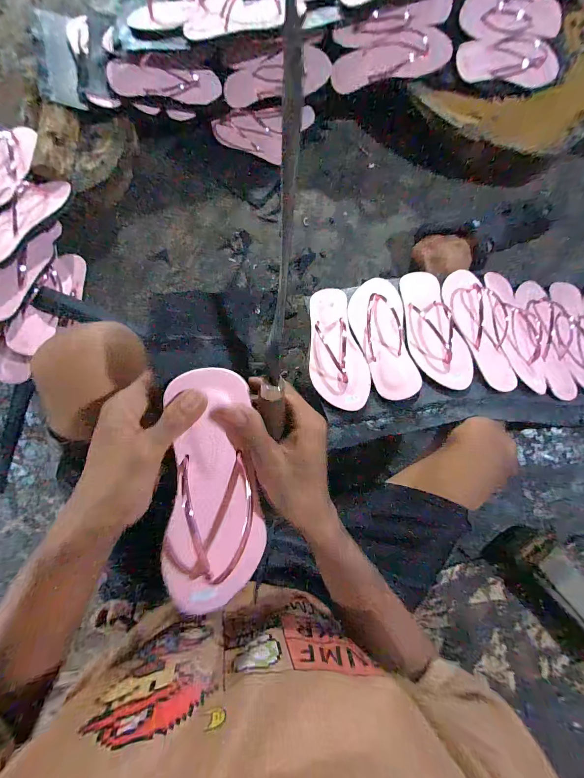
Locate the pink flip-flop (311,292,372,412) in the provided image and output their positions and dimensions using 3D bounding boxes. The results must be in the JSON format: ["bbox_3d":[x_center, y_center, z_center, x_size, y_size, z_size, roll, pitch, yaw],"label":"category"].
[{"bbox_3d":[0.072,-0.084,0.550,0.099,0.043,0.251,-8,66,1],"label":"pink flip-flop"}]

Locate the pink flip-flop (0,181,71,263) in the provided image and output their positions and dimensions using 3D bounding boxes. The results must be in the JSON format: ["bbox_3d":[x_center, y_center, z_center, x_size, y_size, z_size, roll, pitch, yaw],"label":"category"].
[{"bbox_3d":[-0.528,-0.331,0.610,0.072,0.040,0.243,18,67,5],"label":"pink flip-flop"}]

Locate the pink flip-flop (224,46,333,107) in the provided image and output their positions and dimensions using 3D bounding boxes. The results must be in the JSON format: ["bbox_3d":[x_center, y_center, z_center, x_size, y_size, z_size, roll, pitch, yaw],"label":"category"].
[{"bbox_3d":[-0.035,-0.692,0.700,0.233,0.019,0.076,-5,119,9],"label":"pink flip-flop"}]

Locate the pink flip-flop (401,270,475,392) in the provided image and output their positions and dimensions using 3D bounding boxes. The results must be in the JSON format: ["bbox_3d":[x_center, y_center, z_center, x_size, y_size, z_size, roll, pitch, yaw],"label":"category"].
[{"bbox_3d":[0.240,-0.117,0.535,0.089,0.038,0.244,-5,63,1],"label":"pink flip-flop"}]

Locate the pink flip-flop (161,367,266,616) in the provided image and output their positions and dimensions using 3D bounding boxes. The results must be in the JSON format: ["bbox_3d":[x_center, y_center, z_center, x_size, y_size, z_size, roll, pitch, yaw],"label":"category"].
[{"bbox_3d":[-0.069,0.106,0.273,0.088,0.052,0.242,5,101,3],"label":"pink flip-flop"}]

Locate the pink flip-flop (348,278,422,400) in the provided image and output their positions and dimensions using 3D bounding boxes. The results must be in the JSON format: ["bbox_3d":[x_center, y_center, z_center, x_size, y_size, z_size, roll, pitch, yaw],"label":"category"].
[{"bbox_3d":[0.156,-0.101,0.544,0.090,0.037,0.245,-8,66,1],"label":"pink flip-flop"}]

